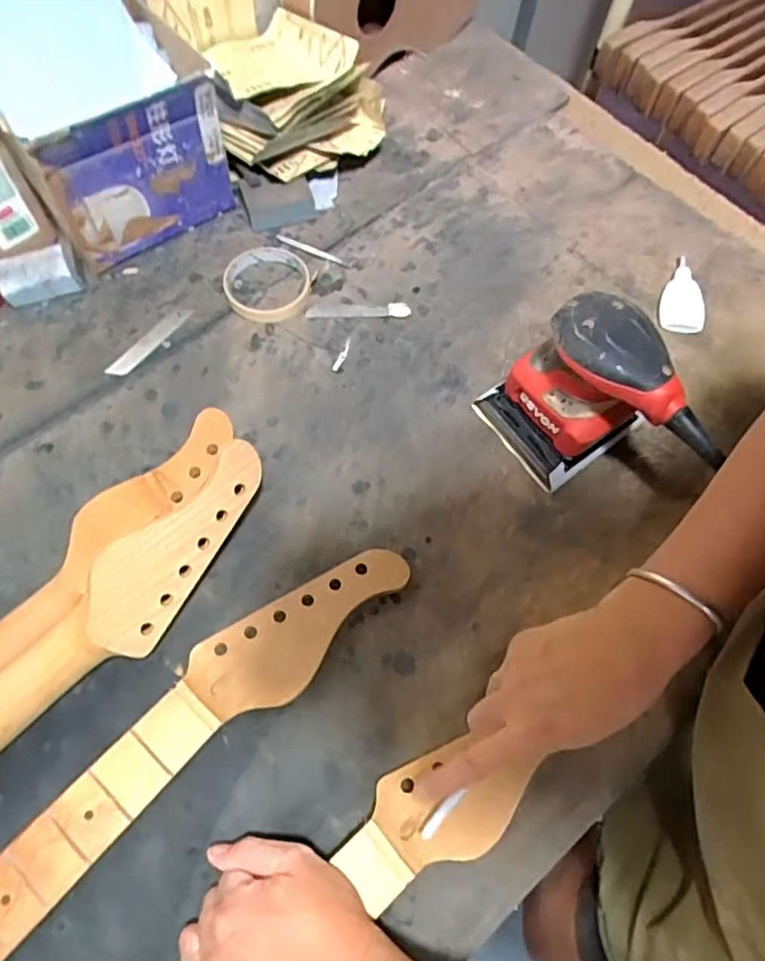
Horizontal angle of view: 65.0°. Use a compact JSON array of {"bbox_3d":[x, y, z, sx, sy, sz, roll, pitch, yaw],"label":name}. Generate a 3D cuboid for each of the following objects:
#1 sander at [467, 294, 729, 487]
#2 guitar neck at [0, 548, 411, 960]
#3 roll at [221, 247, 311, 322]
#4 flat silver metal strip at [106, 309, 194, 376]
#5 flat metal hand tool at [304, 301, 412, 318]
[{"bbox_3d":[0.173,-0.058,0.487,0.094,0.127,0.161,-34,72,-17],"label":"sander"},{"bbox_3d":[-0.224,0.263,0.379,0.067,0.030,0.640,41,70,14],"label":"guitar neck"},{"bbox_3d":[-0.113,-0.193,0.590,0.083,0.016,0.087,1,66,-3],"label":"roll"},{"bbox_3d":[-0.218,-0.131,0.567,0.018,0.004,0.095,36,69,12],"label":"flat silver metal strip"},{"bbox_3d":[-0.024,-0.168,0.591,0.101,0.004,0.016,-2,66,-4],"label":"flat metal hand tool"}]

